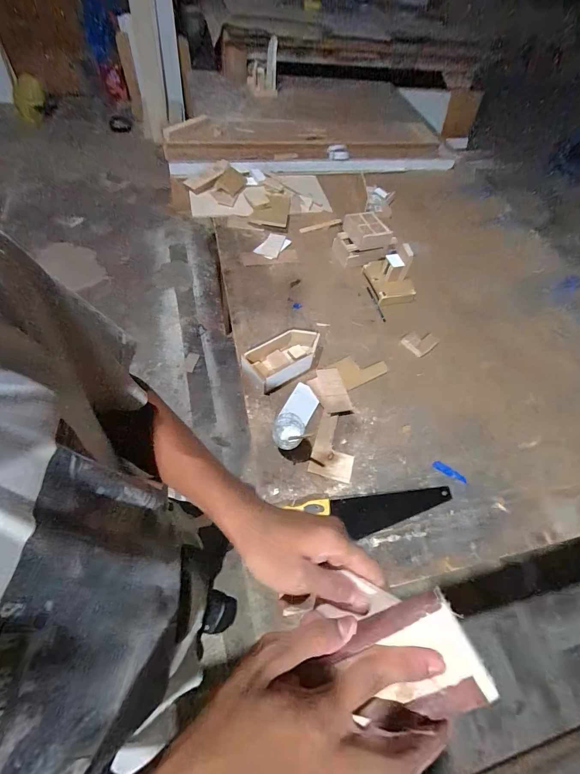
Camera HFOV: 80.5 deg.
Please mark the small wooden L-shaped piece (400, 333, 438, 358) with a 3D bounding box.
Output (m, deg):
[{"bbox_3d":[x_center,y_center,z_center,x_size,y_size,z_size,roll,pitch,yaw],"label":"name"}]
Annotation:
[{"bbox_3d":[0.363,-0.129,0.958,0.091,0.012,0.073,-37,68,-25],"label":"small wooden L-shaped piece"}]

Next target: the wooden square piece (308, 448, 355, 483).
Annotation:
[{"bbox_3d":[0.089,0.169,0.749,0.093,0.004,0.060,13,59,5],"label":"wooden square piece"}]

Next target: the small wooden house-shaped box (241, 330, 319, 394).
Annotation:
[{"bbox_3d":[-0.014,-0.068,0.871,0.204,0.069,0.108,-27,64,-21],"label":"small wooden house-shaped box"}]

